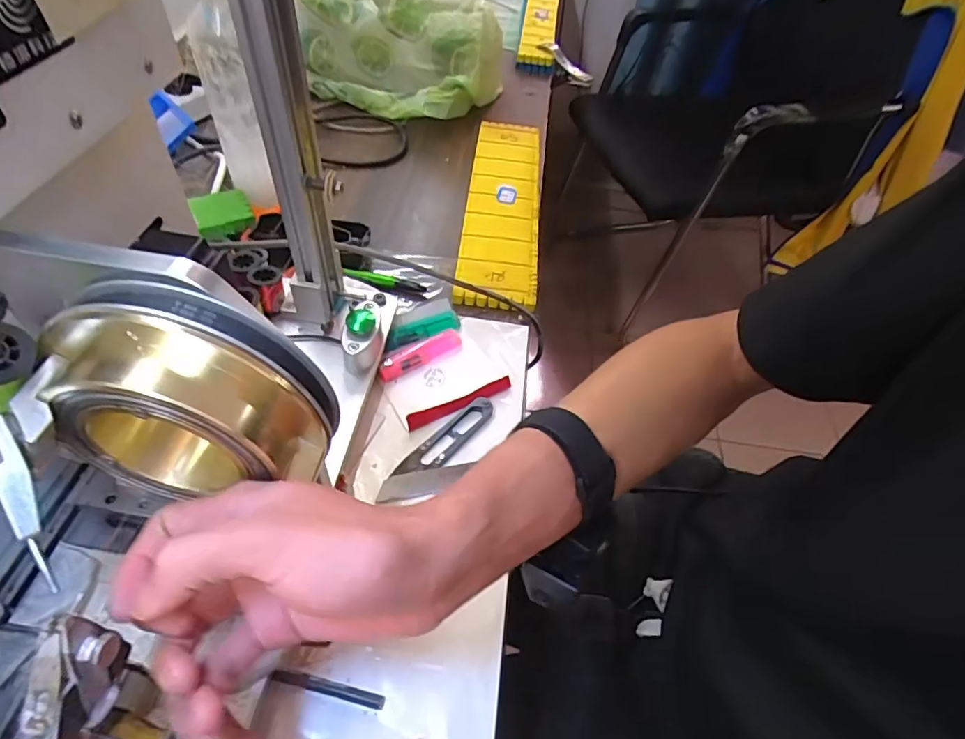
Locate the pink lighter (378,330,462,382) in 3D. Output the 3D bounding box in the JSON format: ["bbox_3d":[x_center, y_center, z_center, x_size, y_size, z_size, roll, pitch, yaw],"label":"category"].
[{"bbox_3d":[-0.053,-0.013,0.457,0.078,0.011,0.019,-24,78,-28],"label":"pink lighter"}]

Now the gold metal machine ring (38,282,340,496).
[{"bbox_3d":[-0.120,0.012,0.223,0.106,0.090,0.042,7,51,-1],"label":"gold metal machine ring"}]

